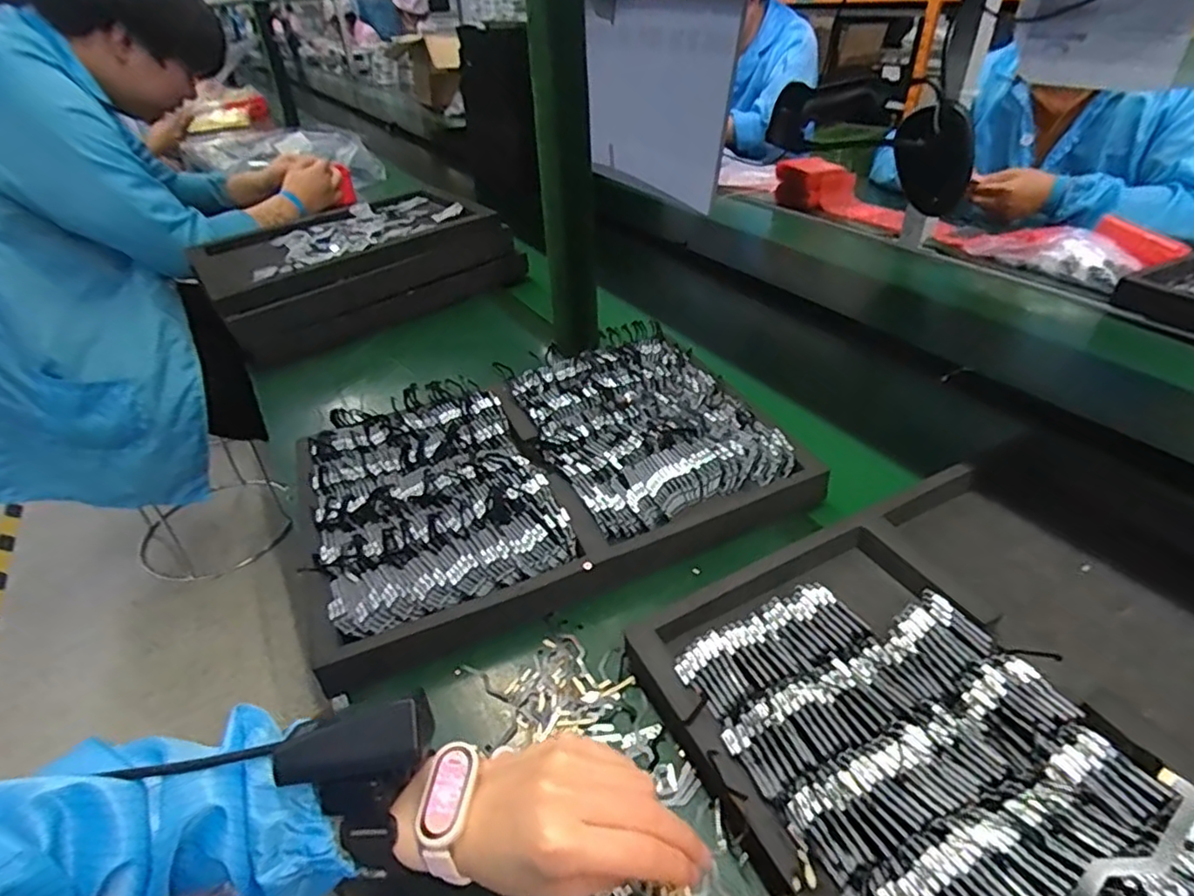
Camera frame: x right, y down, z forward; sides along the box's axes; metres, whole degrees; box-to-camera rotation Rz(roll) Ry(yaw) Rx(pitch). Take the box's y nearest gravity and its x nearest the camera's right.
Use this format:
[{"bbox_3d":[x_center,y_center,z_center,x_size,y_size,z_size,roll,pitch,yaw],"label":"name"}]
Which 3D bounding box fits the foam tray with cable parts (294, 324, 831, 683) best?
[{"bbox_3d":[-0.058,0.006,0.585,0.419,0.043,0.315,-15,39,-18],"label":"foam tray with cable parts"}]

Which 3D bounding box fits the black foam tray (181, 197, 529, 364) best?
[{"bbox_3d":[-0.374,-0.281,0.973,0.428,0.117,0.278,-27,43,-30],"label":"black foam tray"}]

